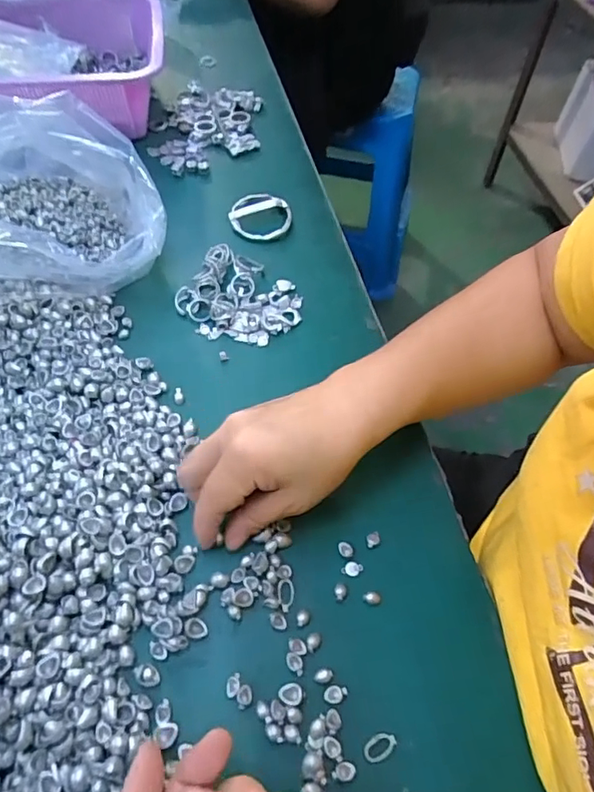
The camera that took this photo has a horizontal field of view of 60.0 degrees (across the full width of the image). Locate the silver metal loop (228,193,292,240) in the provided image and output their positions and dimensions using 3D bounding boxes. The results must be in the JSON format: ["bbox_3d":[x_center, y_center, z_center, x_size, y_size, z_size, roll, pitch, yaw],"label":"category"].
[{"bbox_3d":[-0.036,-0.178,0.504,0.060,0.012,0.057,2,55,-3],"label":"silver metal loop"}]

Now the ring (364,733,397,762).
[{"bbox_3d":[0.043,0.179,0.262,0.018,0.004,0.010,-27,61,-21],"label":"ring"}]

